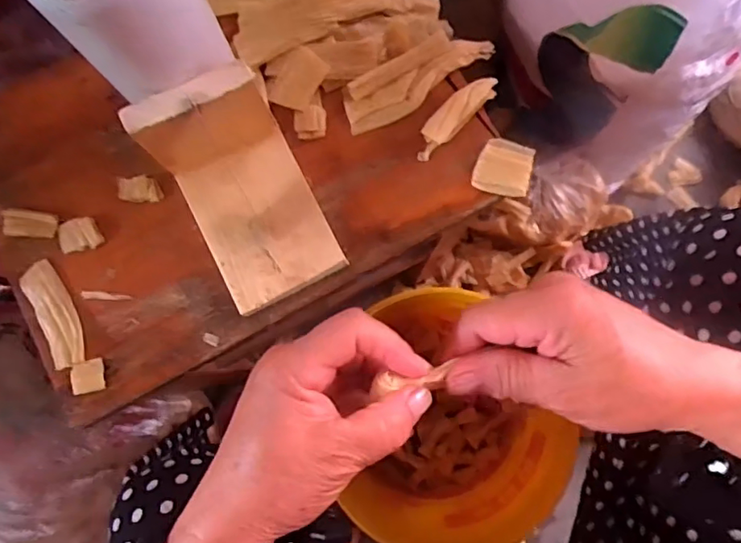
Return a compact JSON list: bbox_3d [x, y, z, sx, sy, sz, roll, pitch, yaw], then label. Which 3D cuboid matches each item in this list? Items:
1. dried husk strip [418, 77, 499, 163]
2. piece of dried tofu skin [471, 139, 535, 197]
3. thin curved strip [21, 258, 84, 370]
[{"bbox_3d":[0.056,-0.107,0.386,0.071,0.004,0.021,-43,97,4],"label":"dried husk strip"},{"bbox_3d":[0.090,-0.070,0.383,0.037,0.007,0.037,13,82,5],"label":"piece of dried tofu skin"},{"bbox_3d":[-0.211,0.029,0.376,0.023,0.005,0.074,-26,81,-1],"label":"thin curved strip"}]

